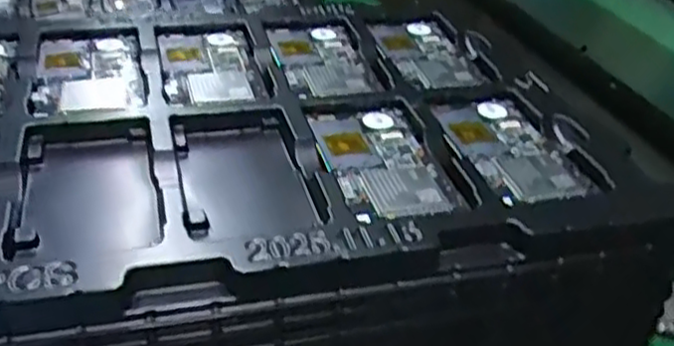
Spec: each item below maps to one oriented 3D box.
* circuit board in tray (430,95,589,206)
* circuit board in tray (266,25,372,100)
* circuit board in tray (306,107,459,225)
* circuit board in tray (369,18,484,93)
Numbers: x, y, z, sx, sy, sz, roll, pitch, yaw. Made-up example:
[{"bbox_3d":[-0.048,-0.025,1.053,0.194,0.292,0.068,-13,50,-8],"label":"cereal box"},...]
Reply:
[{"bbox_3d":[0.105,-0.018,0.449,0.064,0.004,0.122,-2,35,-14],"label":"circuit board in tray"},{"bbox_3d":[-0.011,-0.085,0.537,0.064,0.005,0.129,-3,35,-15],"label":"circuit board in tray"},{"bbox_3d":[0.025,-0.007,0.426,0.064,0.006,0.120,-3,35,-15],"label":"circuit board in tray"},{"bbox_3d":[0.068,-0.095,0.559,0.063,0.004,0.131,-2,35,-13],"label":"circuit board in tray"}]

